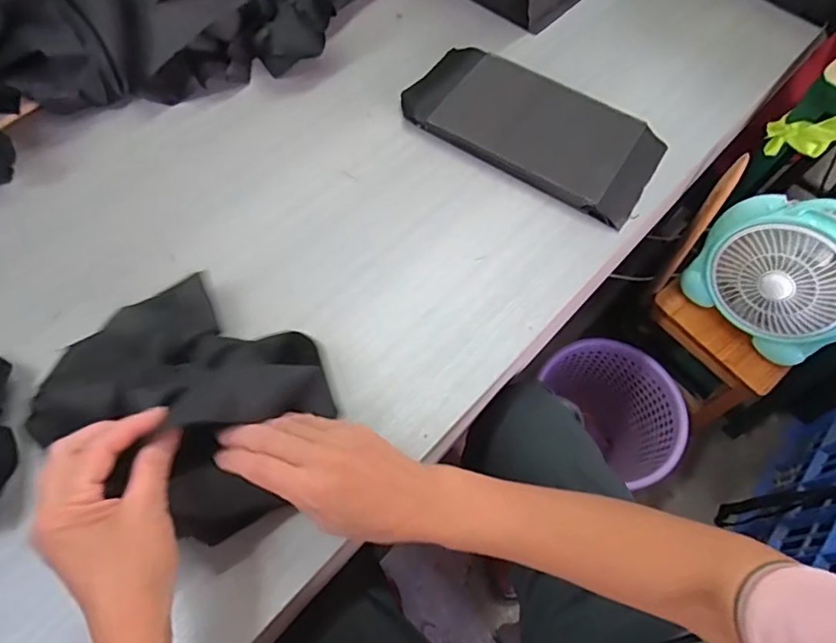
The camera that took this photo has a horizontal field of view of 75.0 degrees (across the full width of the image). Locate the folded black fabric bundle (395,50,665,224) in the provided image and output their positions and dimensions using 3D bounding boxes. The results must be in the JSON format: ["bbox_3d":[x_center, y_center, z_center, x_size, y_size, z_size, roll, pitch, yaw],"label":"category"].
[{"bbox_3d":[0.135,-0.235,0.648,0.301,0.029,0.152,31,64,12],"label":"folded black fabric bundle"}]

